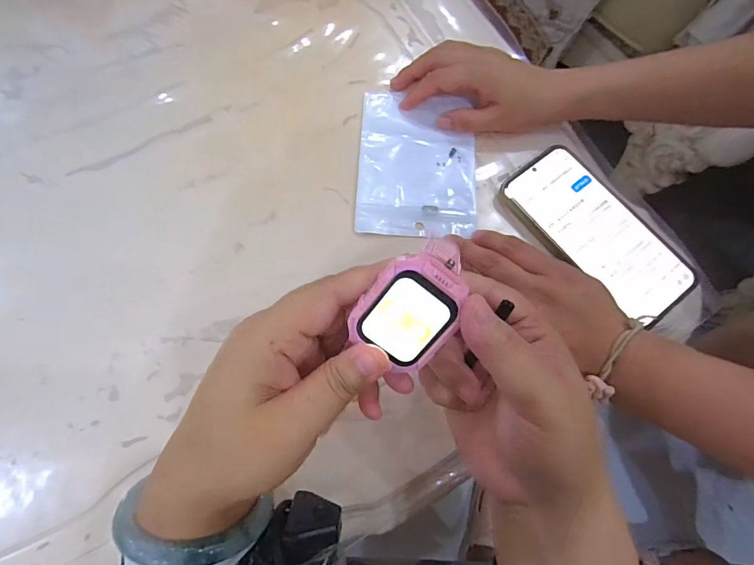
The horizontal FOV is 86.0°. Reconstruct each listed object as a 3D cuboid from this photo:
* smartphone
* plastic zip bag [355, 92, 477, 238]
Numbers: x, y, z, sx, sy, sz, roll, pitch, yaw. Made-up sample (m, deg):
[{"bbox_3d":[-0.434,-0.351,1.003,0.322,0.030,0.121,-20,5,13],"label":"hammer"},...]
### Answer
[{"bbox_3d":[0.180,-0.041,0.333,0.070,0.012,0.160,-34,74,-10],"label":"smartphone"},{"bbox_3d":[0.036,-0.109,0.364,0.102,0.006,0.145,2,72,2],"label":"plastic zip bag"}]

